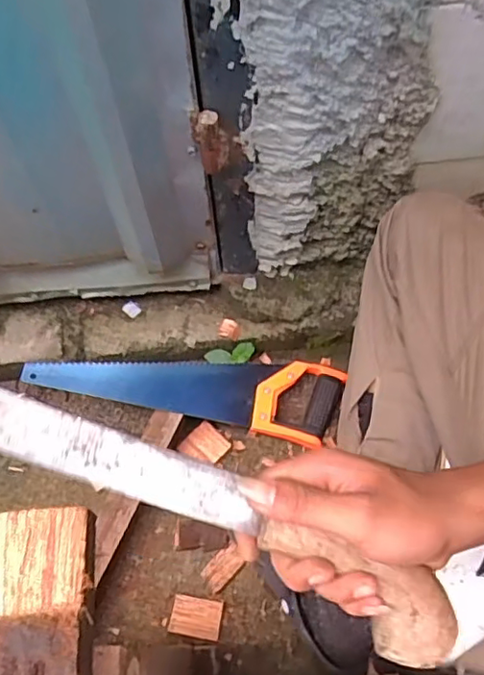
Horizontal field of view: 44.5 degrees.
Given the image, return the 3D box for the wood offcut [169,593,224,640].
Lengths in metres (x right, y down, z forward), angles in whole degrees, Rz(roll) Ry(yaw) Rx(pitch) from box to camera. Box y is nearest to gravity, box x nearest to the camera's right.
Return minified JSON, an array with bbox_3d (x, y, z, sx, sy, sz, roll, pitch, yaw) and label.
[{"bbox_3d":[-0.056,0.343,0.727,0.061,0.005,0.044,8,64,8],"label":"wood offcut"}]

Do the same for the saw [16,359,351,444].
[{"bbox_3d":[-0.070,0.078,0.811,0.436,0.045,0.117,7,62,-12],"label":"saw"}]

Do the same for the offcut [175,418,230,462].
[{"bbox_3d":[-0.052,0.150,0.826,0.055,0.015,0.053,36,71,20],"label":"offcut"}]

